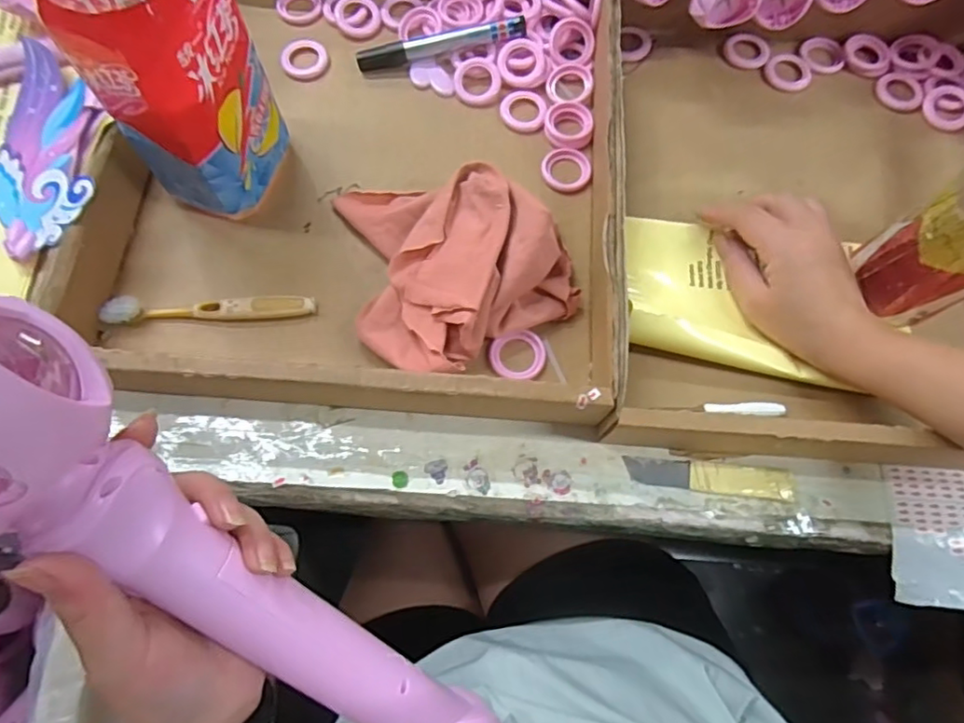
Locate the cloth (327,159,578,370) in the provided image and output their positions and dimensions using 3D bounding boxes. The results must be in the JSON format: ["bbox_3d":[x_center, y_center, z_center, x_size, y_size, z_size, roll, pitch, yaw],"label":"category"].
[{"bbox_3d":[-0.024,-0.075,0.402,0.142,0.056,0.153,-28,75,-10],"label":"cloth"}]

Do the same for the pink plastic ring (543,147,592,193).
[{"bbox_3d":[0.065,-0.146,0.454,0.036,0.006,0.039,0,72,-1],"label":"pink plastic ring"}]

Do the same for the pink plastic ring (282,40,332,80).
[{"bbox_3d":[-0.144,-0.246,0.484,0.038,0.004,0.041,0,72,-1],"label":"pink plastic ring"}]

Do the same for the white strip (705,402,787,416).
[{"bbox_3d":[0.174,0.031,0.394,0.049,0.008,0.010,6,72,1],"label":"white strip"}]

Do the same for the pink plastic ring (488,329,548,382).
[{"bbox_3d":[0.024,-0.004,0.398,0.038,0.010,0.033,-12,73,-5],"label":"pink plastic ring"}]

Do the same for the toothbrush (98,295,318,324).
[{"bbox_3d":[-0.184,-0.036,0.404,0.137,0.017,0.017,-2,72,-2],"label":"toothbrush"}]

